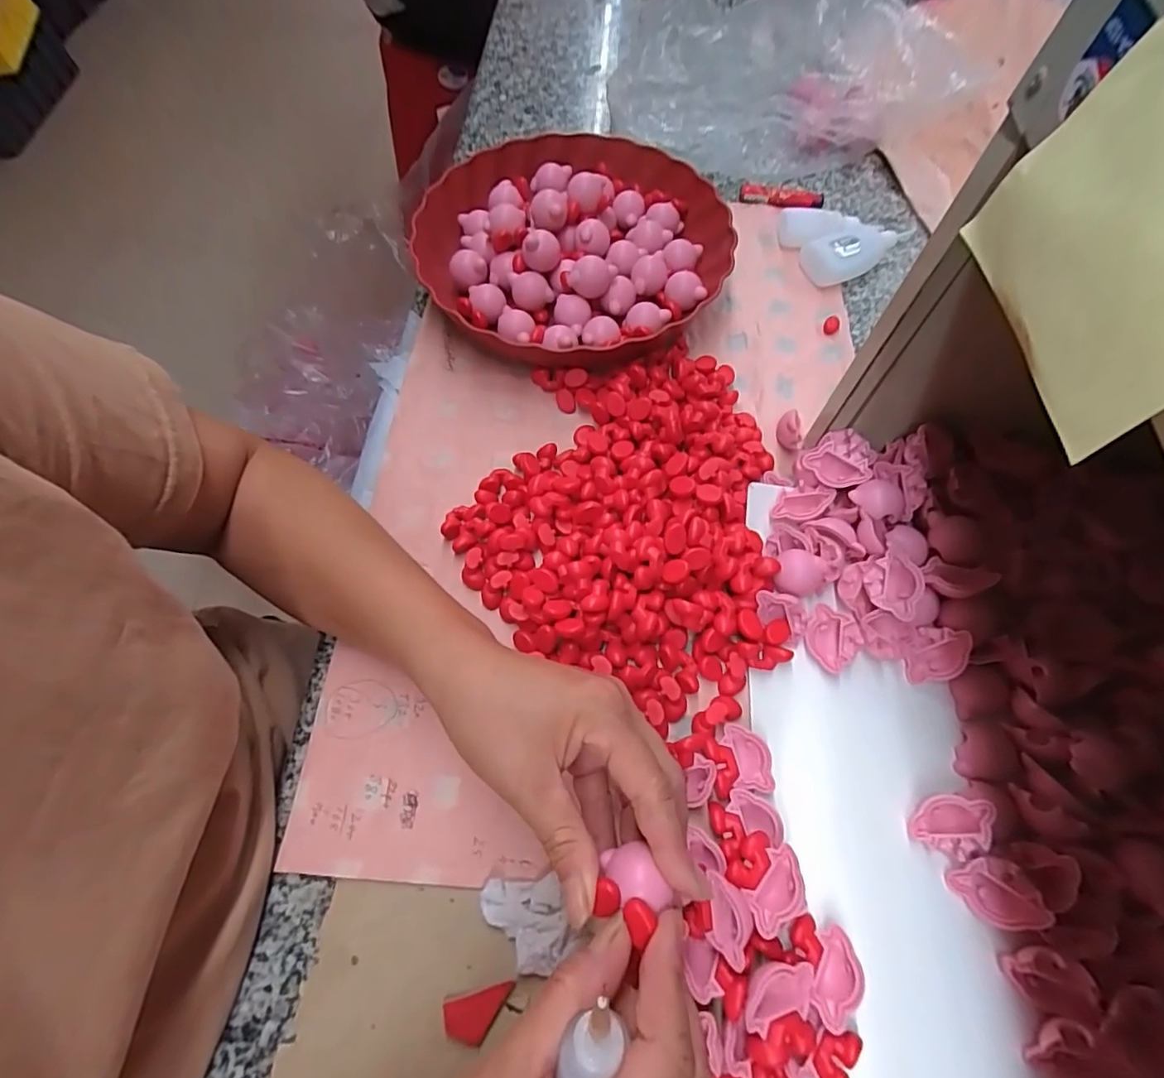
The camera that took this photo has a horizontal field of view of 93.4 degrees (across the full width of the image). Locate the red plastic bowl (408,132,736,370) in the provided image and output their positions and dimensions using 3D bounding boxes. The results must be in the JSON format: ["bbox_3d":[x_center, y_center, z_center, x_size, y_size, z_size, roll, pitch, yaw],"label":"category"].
[{"bbox_3d":[-0.004,-0.247,0.451,0.239,0.048,0.266,26,68,11],"label":"red plastic bowl"}]

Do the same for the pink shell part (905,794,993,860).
[{"bbox_3d":[0.184,0.142,0.275,0.035,0.013,0.028,-4,78,31],"label":"pink shell part"}]

